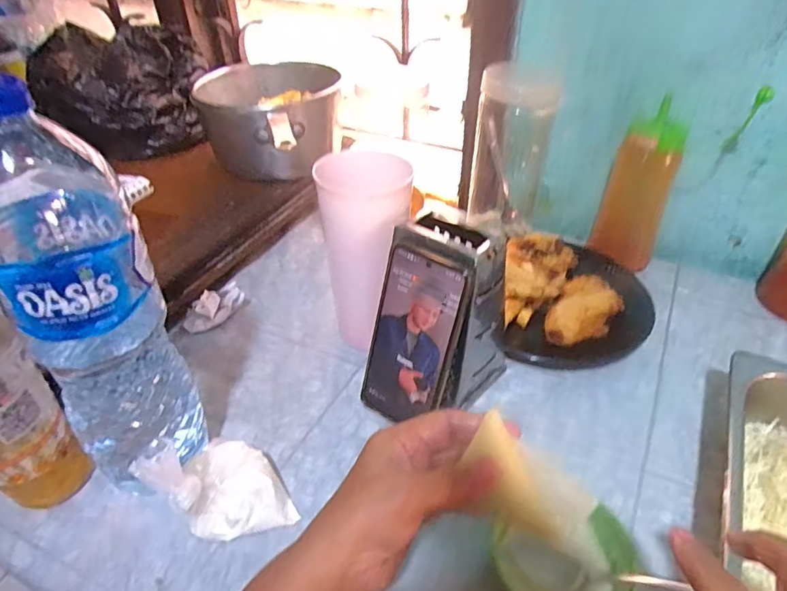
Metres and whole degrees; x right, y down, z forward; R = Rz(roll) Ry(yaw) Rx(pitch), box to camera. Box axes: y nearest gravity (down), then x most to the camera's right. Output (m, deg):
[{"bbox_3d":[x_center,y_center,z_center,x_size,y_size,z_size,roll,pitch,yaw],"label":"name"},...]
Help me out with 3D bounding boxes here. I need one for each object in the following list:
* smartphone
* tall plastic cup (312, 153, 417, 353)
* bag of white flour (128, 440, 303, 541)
[{"bbox_3d":[0.014,0.040,0.436,0.077,0.159,0.005,23,25,30],"label":"smartphone"},{"bbox_3d":[-0.024,-0.035,0.501,0.081,0.194,0.077,-4,40,-2],"label":"tall plastic cup"},{"bbox_3d":[-0.125,0.142,0.384,0.086,0.079,0.079,20,44,25],"label":"bag of white flour"}]

